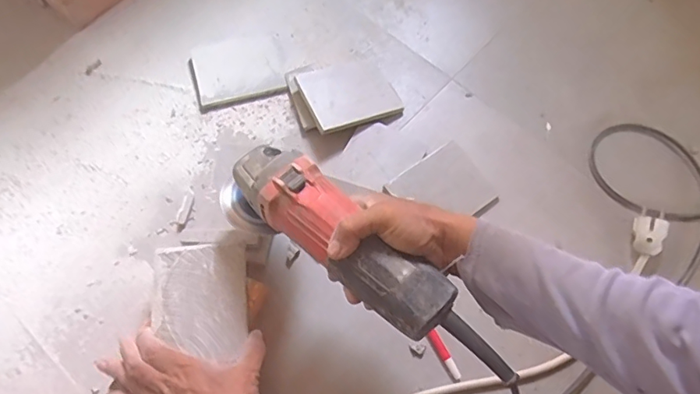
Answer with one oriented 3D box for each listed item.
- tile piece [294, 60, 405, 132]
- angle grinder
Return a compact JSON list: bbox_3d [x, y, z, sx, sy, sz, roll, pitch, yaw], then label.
[{"bbox_3d":[-0.001,-0.139,0.671,0.122,0.009,0.099,-19,69,-23],"label":"tile piece"},{"bbox_3d":[-0.018,0.036,0.454,0.242,0.081,0.074,33,71,25],"label":"angle grinder"}]

